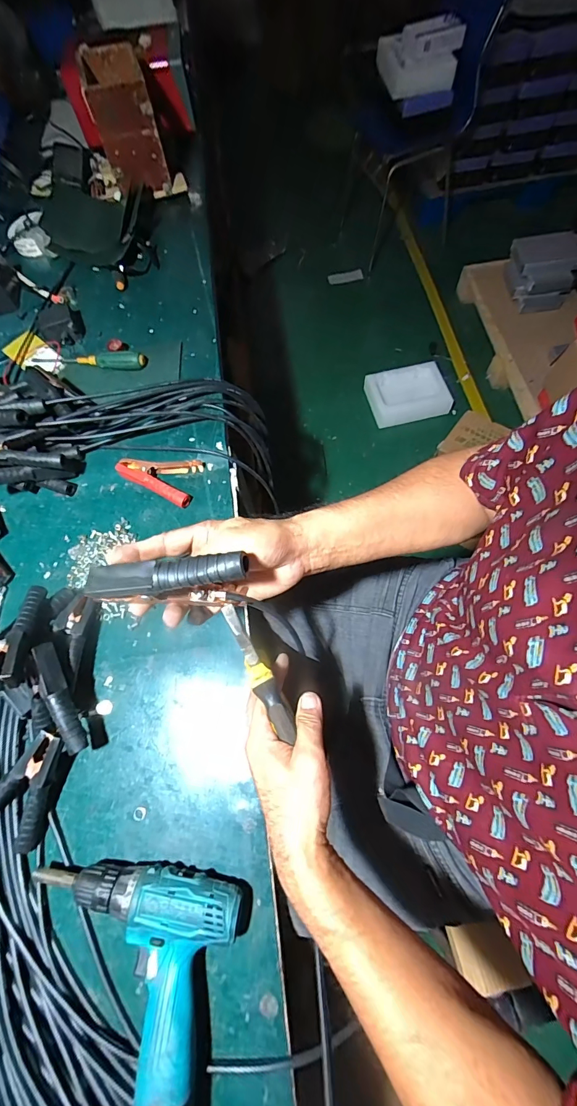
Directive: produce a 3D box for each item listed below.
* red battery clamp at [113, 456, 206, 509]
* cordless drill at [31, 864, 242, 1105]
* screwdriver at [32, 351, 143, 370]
[{"bbox_3d":[-0.217,-0.130,0.647,0.132,0.022,0.085,13,69,8],"label":"red battery clamp"},{"bbox_3d":[-0.181,0.436,0.405,0.233,0.058,0.191,9,68,7],"label":"cordless drill"},{"bbox_3d":[-0.387,-0.375,0.755,0.226,0.024,0.031,7,68,6],"label":"screwdriver"}]

